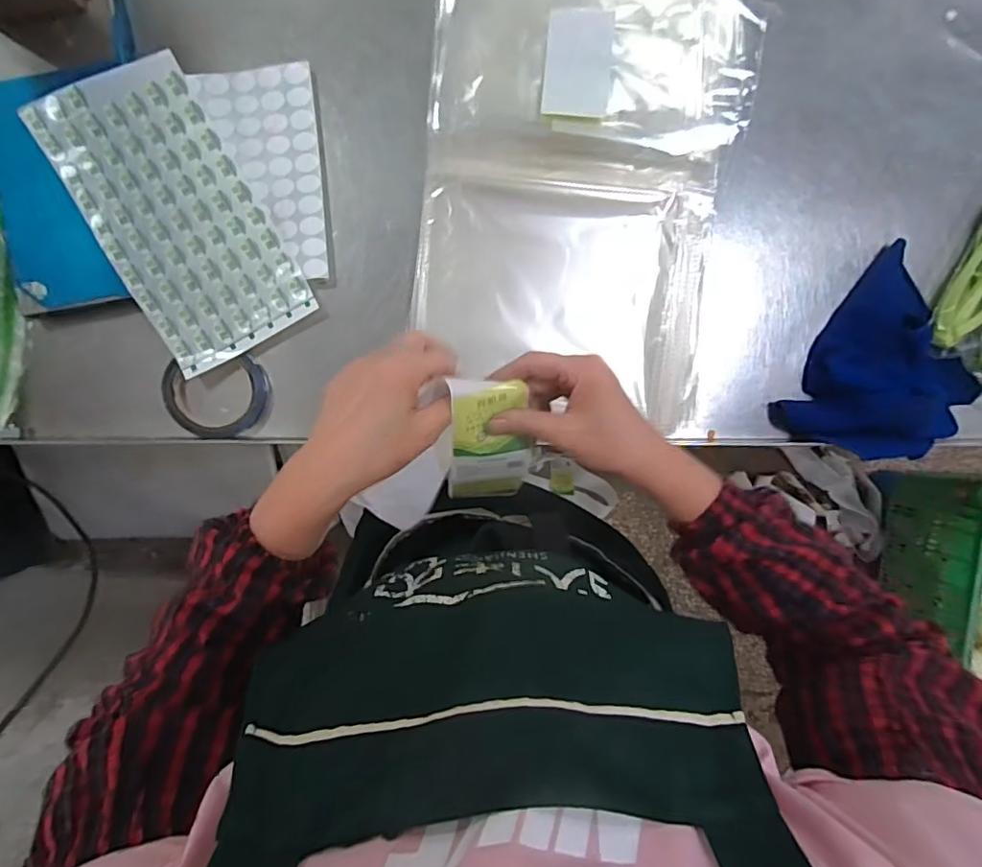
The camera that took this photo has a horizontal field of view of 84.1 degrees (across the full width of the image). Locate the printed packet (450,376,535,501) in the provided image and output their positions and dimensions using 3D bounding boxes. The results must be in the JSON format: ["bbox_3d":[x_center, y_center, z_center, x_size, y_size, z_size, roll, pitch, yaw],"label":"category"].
[{"bbox_3d":[-0.002,0.008,0.409,0.066,0.120,0.017,-11,45,-4],"label":"printed packet"}]

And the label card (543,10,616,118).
[{"bbox_3d":[0.078,-0.334,0.489,0.058,0.005,0.097,6,90,-2],"label":"label card"}]

